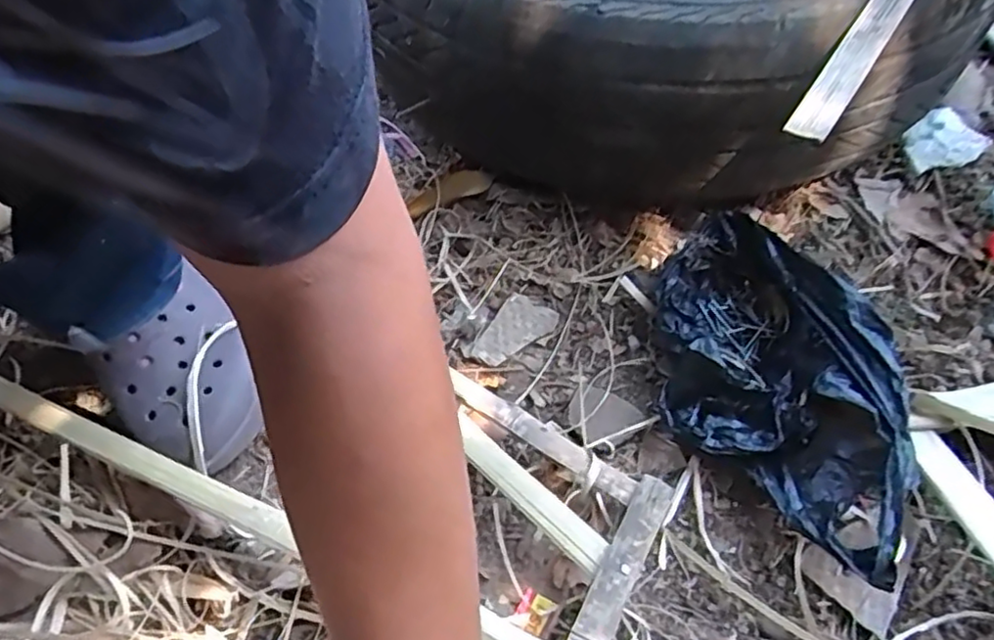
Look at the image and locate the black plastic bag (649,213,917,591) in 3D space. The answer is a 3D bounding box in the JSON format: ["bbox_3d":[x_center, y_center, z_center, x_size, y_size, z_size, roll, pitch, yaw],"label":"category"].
[{"bbox_3d":[0.188,0.041,0.455,0.144,0.074,0.252,-26,60,-16],"label":"black plastic bag"}]

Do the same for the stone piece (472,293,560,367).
[{"bbox_3d":[0.014,0.010,0.515,0.044,0.006,0.066,25,60,16],"label":"stone piece"}]

